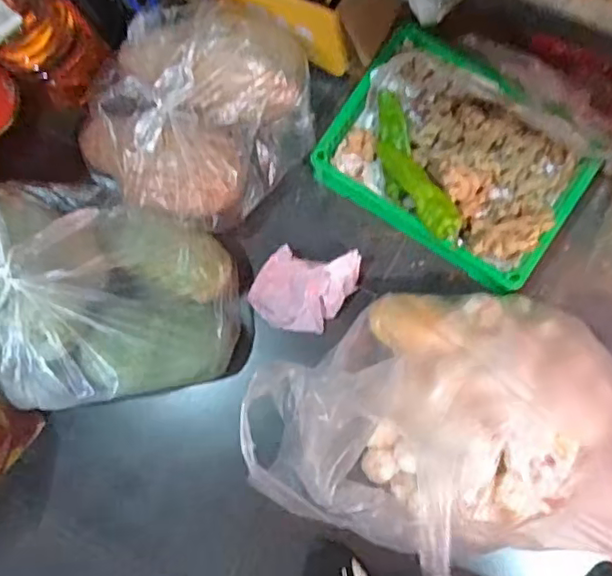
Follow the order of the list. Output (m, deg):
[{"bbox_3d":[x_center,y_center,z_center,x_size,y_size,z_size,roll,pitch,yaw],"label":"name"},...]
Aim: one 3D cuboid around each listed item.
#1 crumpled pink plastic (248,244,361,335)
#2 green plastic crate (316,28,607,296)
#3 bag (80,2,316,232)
[{"bbox_3d":[-0.003,-0.008,1.039,0.147,0.069,0.177,40,89,7],"label":"crumpled pink plastic"},{"bbox_3d":[0.256,-0.220,1.016,0.405,0.108,0.300,35,88,7],"label":"green plastic crate"},{"bbox_3d":[-0.178,-0.288,1.004,0.339,0.155,0.347,19,86,6],"label":"bag"}]

